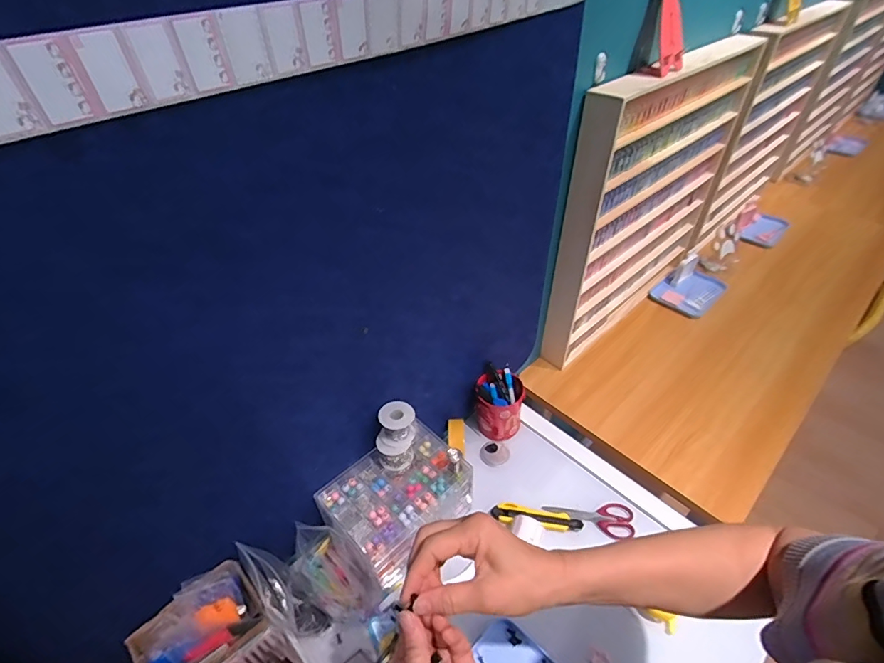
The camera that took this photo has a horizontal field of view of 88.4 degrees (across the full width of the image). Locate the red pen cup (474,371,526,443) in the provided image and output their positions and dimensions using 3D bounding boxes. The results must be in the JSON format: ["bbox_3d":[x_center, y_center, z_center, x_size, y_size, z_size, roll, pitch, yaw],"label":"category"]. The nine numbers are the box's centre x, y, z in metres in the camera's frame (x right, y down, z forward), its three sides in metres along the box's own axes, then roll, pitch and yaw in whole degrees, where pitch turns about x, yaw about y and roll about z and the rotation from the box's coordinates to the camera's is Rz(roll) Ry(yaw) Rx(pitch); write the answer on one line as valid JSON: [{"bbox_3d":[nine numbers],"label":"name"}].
[{"bbox_3d":[0.116,0.147,0.922,0.089,0.124,0.092,-1,42,1],"label":"red pen cup"}]

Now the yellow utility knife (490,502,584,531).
[{"bbox_3d":[0.167,0.324,0.797,0.151,0.013,0.042,5,43,8],"label":"yellow utility knife"}]

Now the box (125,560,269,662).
[{"bbox_3d":[-0.311,0.384,0.582,0.143,0.087,0.089,-33,51,-30],"label":"box"}]

